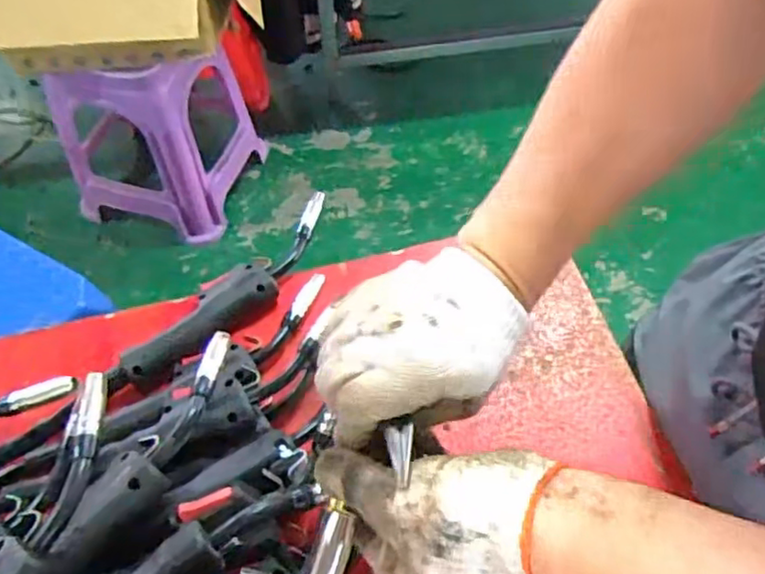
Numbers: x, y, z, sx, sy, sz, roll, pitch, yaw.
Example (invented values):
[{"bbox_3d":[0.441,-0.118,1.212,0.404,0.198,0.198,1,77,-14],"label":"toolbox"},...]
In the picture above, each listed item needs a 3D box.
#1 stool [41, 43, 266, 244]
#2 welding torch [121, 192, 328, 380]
[{"bbox_3d":[-0.544,-0.402,1.604,0.380,0.437,0.367,13,57,9],"label":"stool"},{"bbox_3d":[-0.136,0.003,0.640,0.058,0.036,0.263,35,63,21],"label":"welding torch"}]

